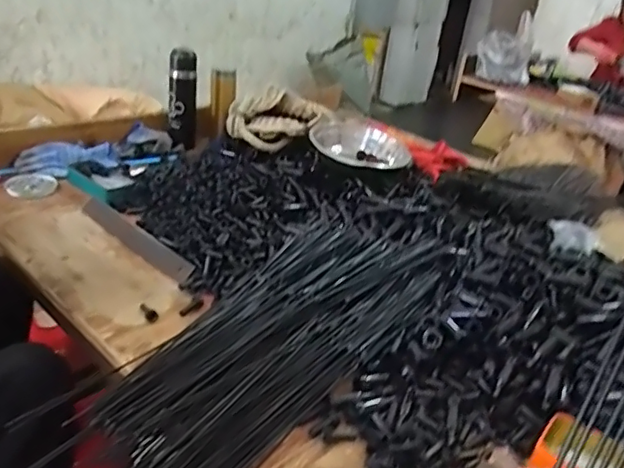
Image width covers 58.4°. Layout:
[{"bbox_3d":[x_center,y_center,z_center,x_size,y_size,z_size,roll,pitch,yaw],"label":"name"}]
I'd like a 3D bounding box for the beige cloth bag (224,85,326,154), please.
[{"bbox_3d":[-0.083,-0.264,1.327,0.233,0.123,0.102,13,29,10],"label":"beige cloth bag"}]

